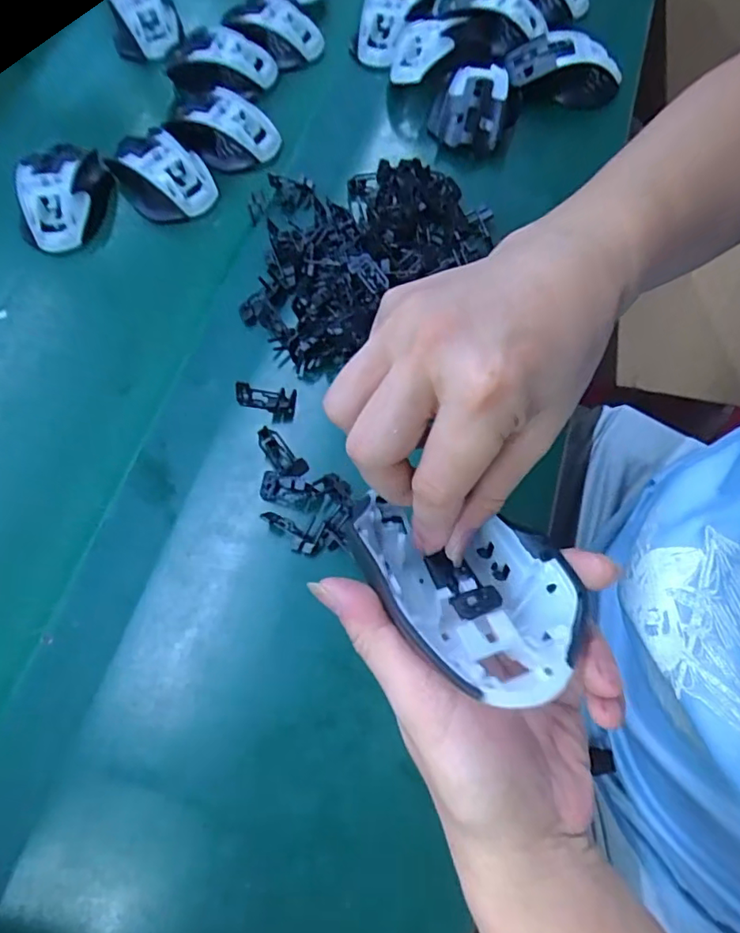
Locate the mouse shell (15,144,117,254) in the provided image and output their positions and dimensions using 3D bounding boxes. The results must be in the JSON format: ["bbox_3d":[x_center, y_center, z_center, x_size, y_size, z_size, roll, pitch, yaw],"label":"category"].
[{"bbox_3d":[-0.292,-0.265,0.527,0.076,0.035,0.119,-14,67,-3],"label":"mouse shell"}]

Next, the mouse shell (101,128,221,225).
[{"bbox_3d":[-0.200,-0.282,0.529,0.072,0.032,0.105,-40,71,-13],"label":"mouse shell"}]

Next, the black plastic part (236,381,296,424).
[{"bbox_3d":[-0.078,-0.053,0.421,0.045,0.019,0.028,17,68,-4],"label":"black plastic part"}]

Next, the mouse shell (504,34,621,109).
[{"bbox_3d":[0.192,-0.396,0.548,0.112,0.036,0.071,-4,67,2],"label":"mouse shell"}]

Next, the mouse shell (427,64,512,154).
[{"bbox_3d":[0.097,-0.345,0.530,0.074,0.032,0.093,11,68,8],"label":"mouse shell"}]

